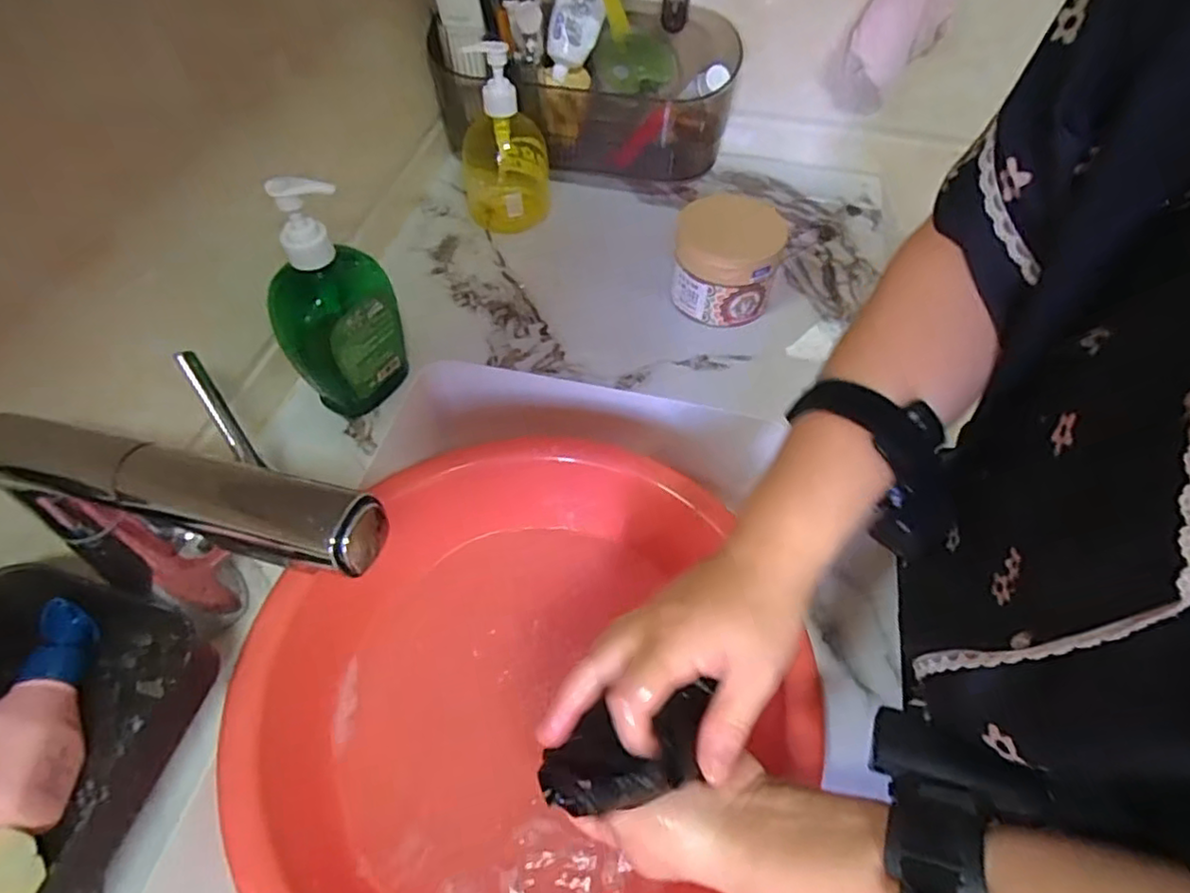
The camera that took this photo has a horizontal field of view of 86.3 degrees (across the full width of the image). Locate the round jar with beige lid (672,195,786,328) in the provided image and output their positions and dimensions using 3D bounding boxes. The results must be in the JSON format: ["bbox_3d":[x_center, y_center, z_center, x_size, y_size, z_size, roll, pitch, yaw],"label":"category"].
[{"bbox_3d":[0.120,-0.172,0.588,0.092,0.078,0.091,13,55,9],"label":"round jar with beige lid"}]

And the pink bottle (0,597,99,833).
[{"bbox_3d":[-0.268,0.125,0.302,0.039,0.034,0.101,-5,54,-4],"label":"pink bottle"}]

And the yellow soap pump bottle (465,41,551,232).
[{"bbox_3d":[-0.093,-0.306,0.630,0.075,0.165,0.084,17,55,12],"label":"yellow soap pump bottle"}]

